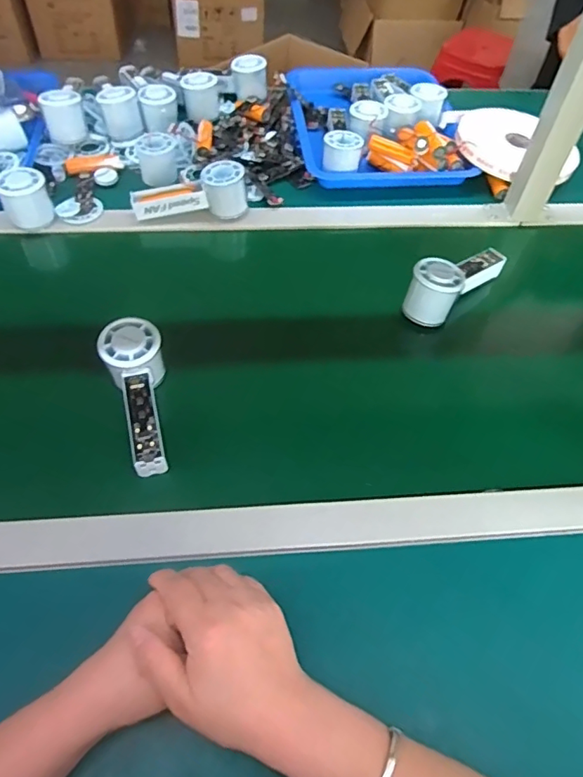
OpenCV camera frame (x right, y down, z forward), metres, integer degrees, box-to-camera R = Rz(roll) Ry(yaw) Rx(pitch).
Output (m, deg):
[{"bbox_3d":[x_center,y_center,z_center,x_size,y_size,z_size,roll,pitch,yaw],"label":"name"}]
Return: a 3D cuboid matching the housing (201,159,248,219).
[{"bbox_3d":[-0.090,-0.269,0.707,0.059,0.062,0.045,1,54,-4],"label":"housing"}]

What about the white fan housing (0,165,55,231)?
[{"bbox_3d":[-0.337,-0.245,0.663,0.055,0.053,0.043,-3,54,-7],"label":"white fan housing"}]

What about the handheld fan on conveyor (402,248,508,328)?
[{"bbox_3d":[0.195,-0.127,0.637,0.058,0.071,0.145,42,45,20],"label":"handheld fan on conveyor"}]

